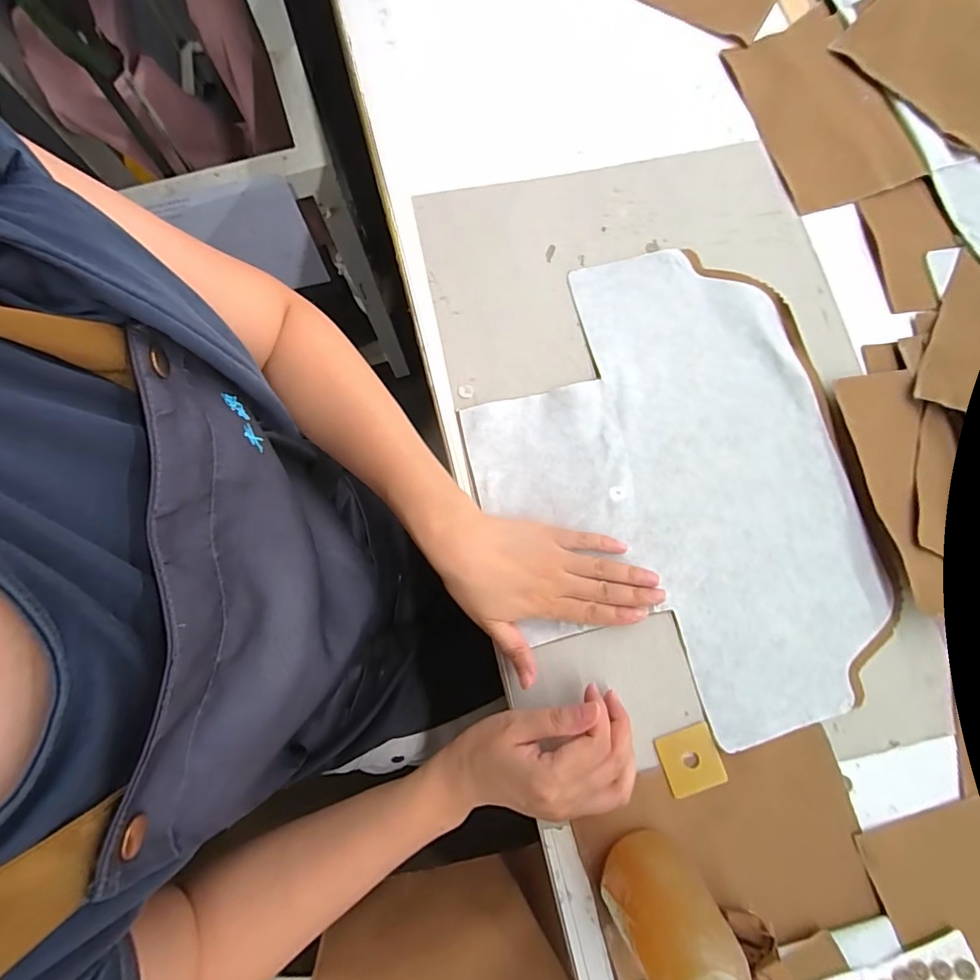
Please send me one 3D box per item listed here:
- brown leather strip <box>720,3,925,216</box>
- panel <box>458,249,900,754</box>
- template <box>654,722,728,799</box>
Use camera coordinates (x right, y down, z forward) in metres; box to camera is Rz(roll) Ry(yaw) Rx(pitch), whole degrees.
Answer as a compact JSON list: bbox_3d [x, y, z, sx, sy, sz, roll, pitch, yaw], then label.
[{"bbox_3d":[0.329,-0.382,0.478,0.126,0.006,0.212,-18,80,-3],"label":"brown leather strip"},{"bbox_3d":[0.151,-0.008,0.403,0.309,0.007,0.403,-12,79,-4],"label":"panel"},{"bbox_3d":[0.153,0.206,0.362,0.043,0.004,0.043,-18,79,-2],"label":"template"}]

